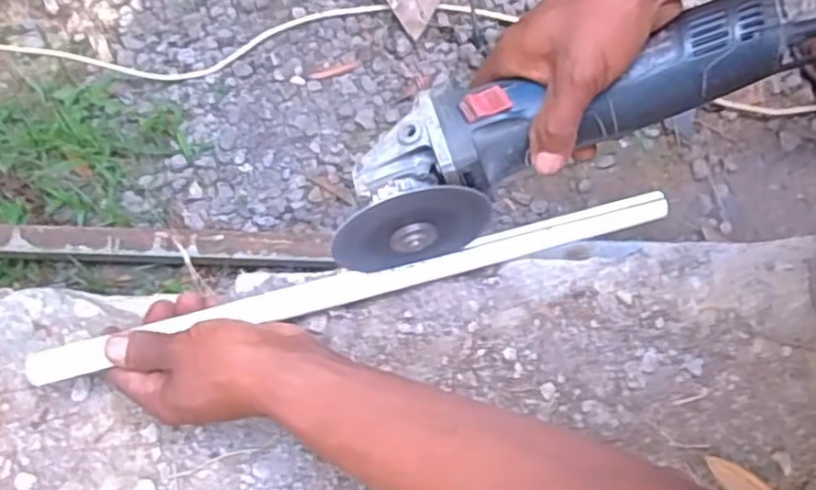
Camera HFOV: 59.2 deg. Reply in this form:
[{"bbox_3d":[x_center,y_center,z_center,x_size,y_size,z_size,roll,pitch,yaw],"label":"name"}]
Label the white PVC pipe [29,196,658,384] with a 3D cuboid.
[{"bbox_3d":[-0.029,0.025,0.476,0.426,0.013,0.020,-14,72,-7],"label":"white PVC pipe"}]

